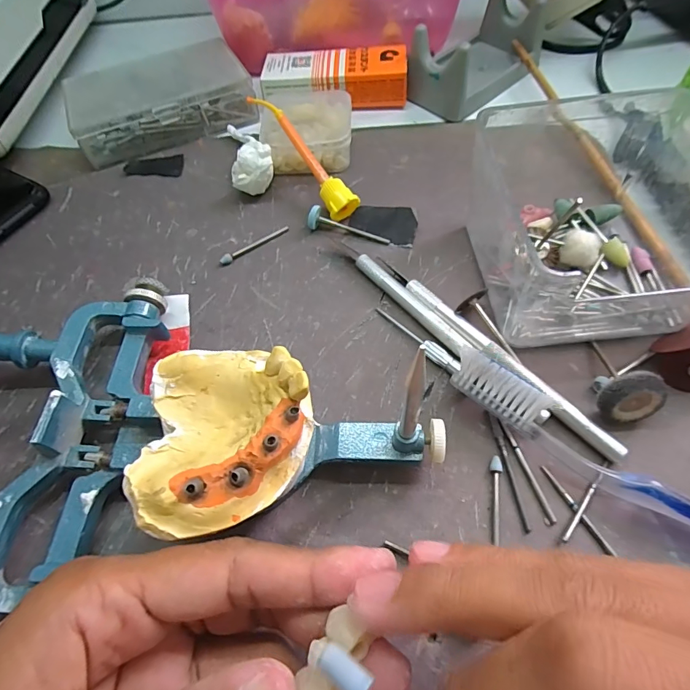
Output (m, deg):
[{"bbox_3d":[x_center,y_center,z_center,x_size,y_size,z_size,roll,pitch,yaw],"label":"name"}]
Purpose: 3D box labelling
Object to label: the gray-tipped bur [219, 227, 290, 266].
[{"bbox_3d":[-0.050,-0.056,0.232,0.042,0.005,0.005,-36,64,-16],"label":"gray-tipped bur"}]

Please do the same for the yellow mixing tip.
[{"bbox_3d":[-0.024,-0.110,0.240,0.017,0.015,0.088,-33,80,-13],"label":"yellow mixing tip"}]

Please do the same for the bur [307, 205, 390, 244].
[{"bbox_3d":[0.003,-0.066,0.230,0.045,0.013,0.009,10,61,9],"label":"bur"}]

